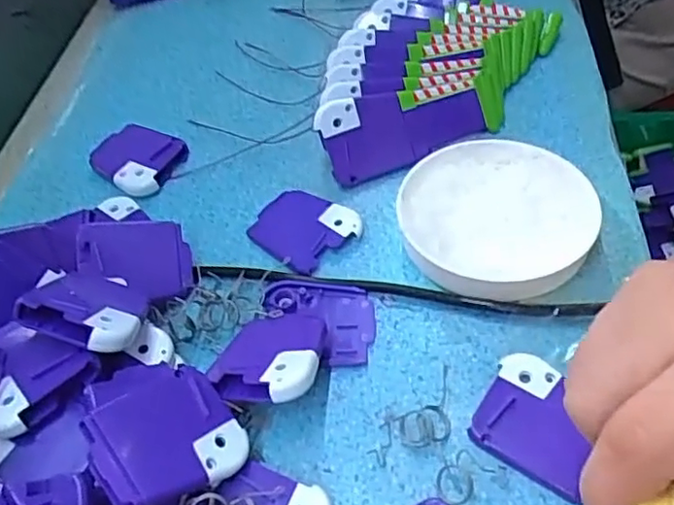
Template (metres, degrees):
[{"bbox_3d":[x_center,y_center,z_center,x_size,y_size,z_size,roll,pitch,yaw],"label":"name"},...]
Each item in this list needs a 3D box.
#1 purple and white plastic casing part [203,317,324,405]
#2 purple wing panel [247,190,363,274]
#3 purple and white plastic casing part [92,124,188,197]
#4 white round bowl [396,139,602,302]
[{"bbox_3d":[-0.033,0.051,0.306,0.051,0.011,0.065,-7,23,10],"label":"purple and white plastic casing part"},{"bbox_3d":[-0.021,-0.017,0.378,0.061,0.008,0.049,34,64,31],"label":"purple wing panel"},{"bbox_3d":[-0.140,-0.067,0.433,0.063,0.013,0.050,27,60,27],"label":"purple and white plastic casing part"},{"bbox_3d":[0.089,-0.018,0.352,0.103,0.027,0.104,-5,51,6],"label":"white round bowl"}]

